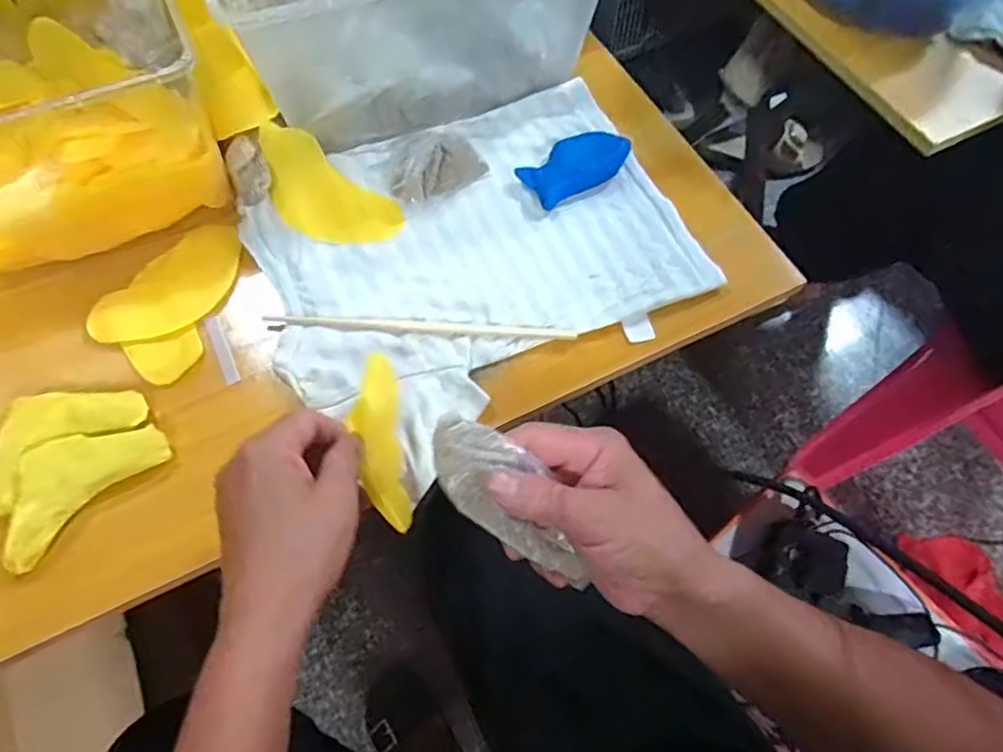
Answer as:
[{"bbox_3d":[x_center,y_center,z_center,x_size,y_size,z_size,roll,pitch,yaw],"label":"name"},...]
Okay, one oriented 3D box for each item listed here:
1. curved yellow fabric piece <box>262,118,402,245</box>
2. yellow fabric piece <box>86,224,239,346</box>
[{"bbox_3d":[-0.143,-0.142,0.505,0.128,0.016,0.064,35,80,-2],"label":"curved yellow fabric piece"},{"bbox_3d":[-0.241,-0.064,0.468,0.057,0.012,0.118,41,70,17],"label":"yellow fabric piece"}]

